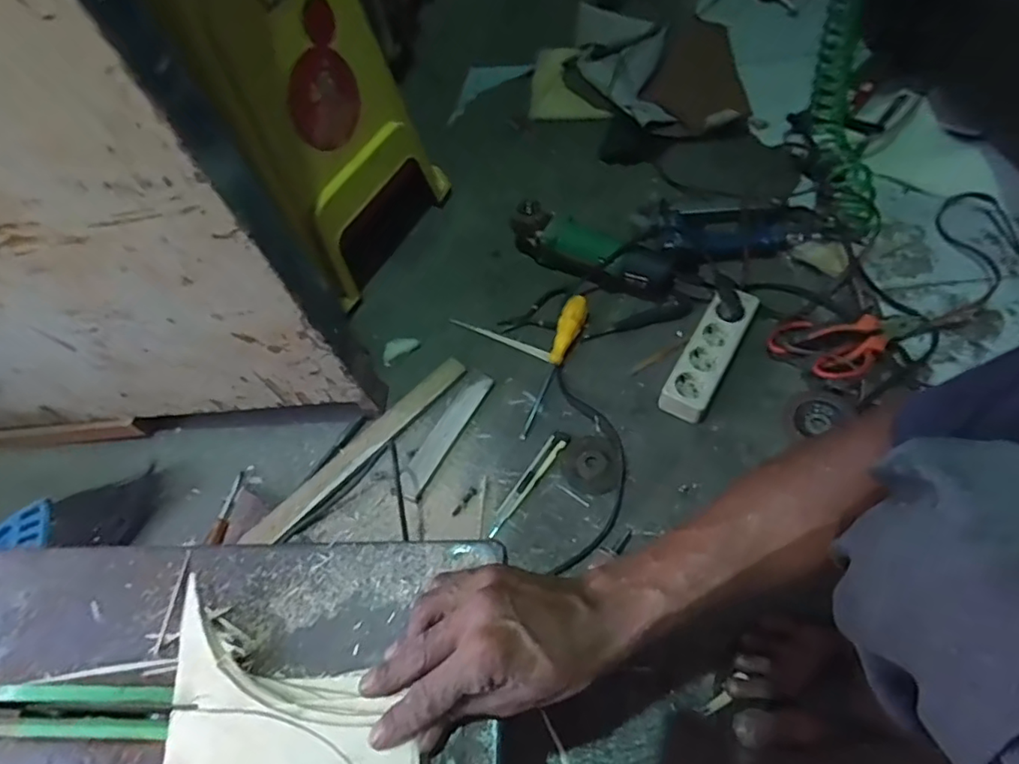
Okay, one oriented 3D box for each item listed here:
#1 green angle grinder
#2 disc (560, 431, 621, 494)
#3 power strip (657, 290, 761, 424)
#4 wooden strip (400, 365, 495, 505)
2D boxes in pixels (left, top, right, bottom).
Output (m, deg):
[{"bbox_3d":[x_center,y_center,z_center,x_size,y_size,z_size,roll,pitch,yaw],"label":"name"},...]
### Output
[{"bbox_3d":[0.126,-0.201,0.865,0.256,0.072,0.074,22,61,20],"label":"green angle grinder"},{"bbox_3d":[0.101,0.098,0.717,0.071,0.005,0.077,-3,56,5],"label":"disc"},{"bbox_3d":[0.259,-0.037,0.756,0.058,0.042,0.193,25,63,21],"label":"power strip"},{"bbox_3d":[-0.081,0.061,0.751,0.038,0.009,0.195,22,62,20],"label":"wooden strip"}]

